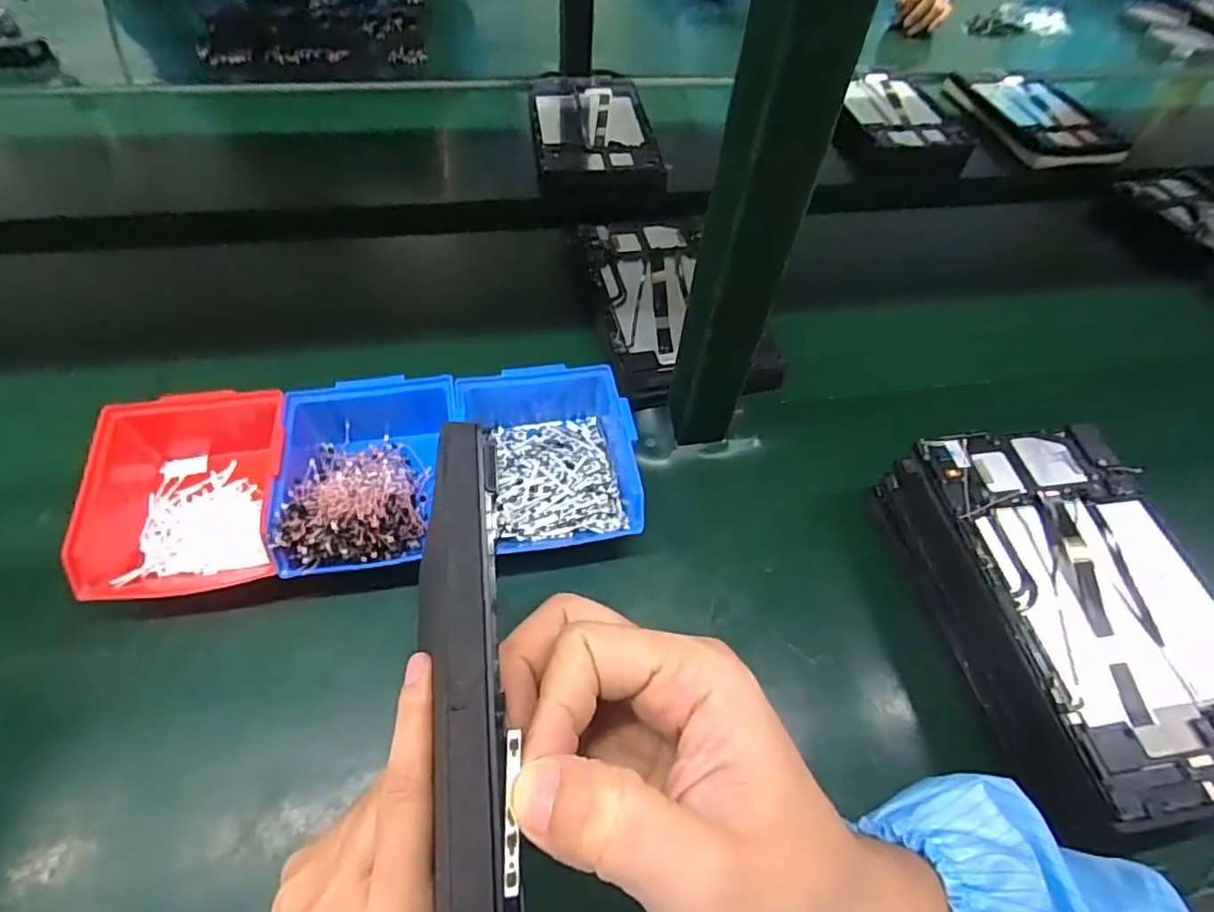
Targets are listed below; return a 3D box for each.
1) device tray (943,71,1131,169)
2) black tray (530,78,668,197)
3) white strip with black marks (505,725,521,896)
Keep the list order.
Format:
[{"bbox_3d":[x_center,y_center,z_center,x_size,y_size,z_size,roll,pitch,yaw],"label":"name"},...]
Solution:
[{"bbox_3d":[0.659,-0.518,0.931,0.185,0.024,0.261,-2,54,-6],"label":"device tray"},{"bbox_3d":[-0.021,-0.441,0.828,0.153,0.039,0.275,-4,54,-7],"label":"black tray"},{"bbox_3d":[-0.024,0.091,0.157,0.004,0.004,0.036,0,72,-5],"label":"white strip with black marks"}]

